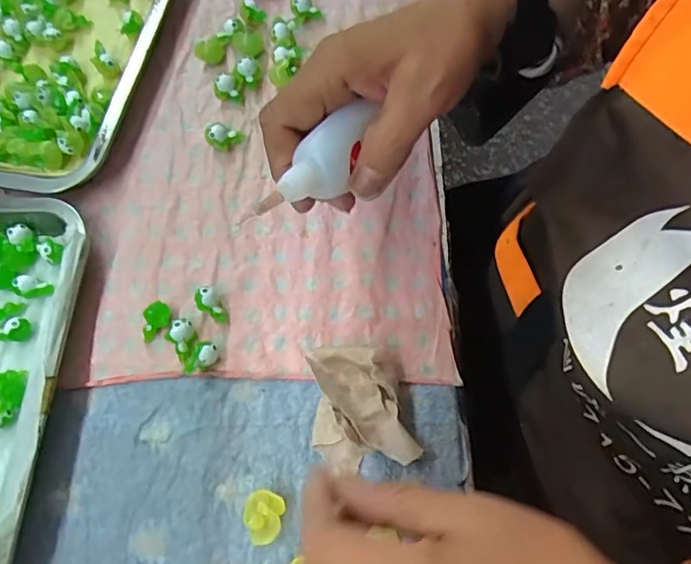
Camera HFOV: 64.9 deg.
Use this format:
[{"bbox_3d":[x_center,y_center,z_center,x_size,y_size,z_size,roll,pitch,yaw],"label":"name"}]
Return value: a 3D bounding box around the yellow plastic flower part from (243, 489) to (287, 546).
[{"bbox_3d":[-0.046,0.131,0.303,0.022,0.011,0.028,12,68,7],"label":"yellow plastic flower part"}]

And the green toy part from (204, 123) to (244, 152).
[{"bbox_3d":[-0.090,-0.107,0.401,0.023,0.018,0.020,32,72,14],"label":"green toy part"}]

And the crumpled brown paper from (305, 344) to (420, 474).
[{"bbox_3d":[0.004,0.073,0.317,0.051,0.027,0.075,-19,68,-6],"label":"crumpled brown paper"}]

